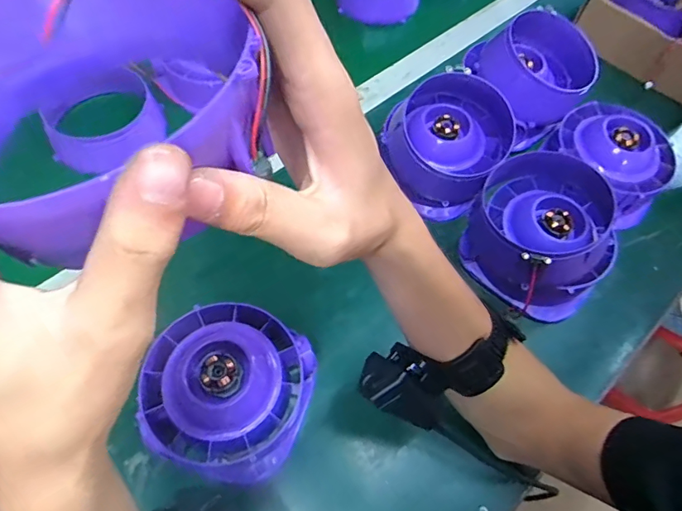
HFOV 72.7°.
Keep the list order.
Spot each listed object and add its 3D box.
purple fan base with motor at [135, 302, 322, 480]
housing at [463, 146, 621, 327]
[{"bbox_3d":[-0.095,0.110,0.388,0.128,0.074,0.129,2,63,-3],"label":"purple fan base with motor"},{"bbox_3d":[0.195,-0.020,0.457,0.139,0.093,0.122,37,66,14],"label":"housing"}]

